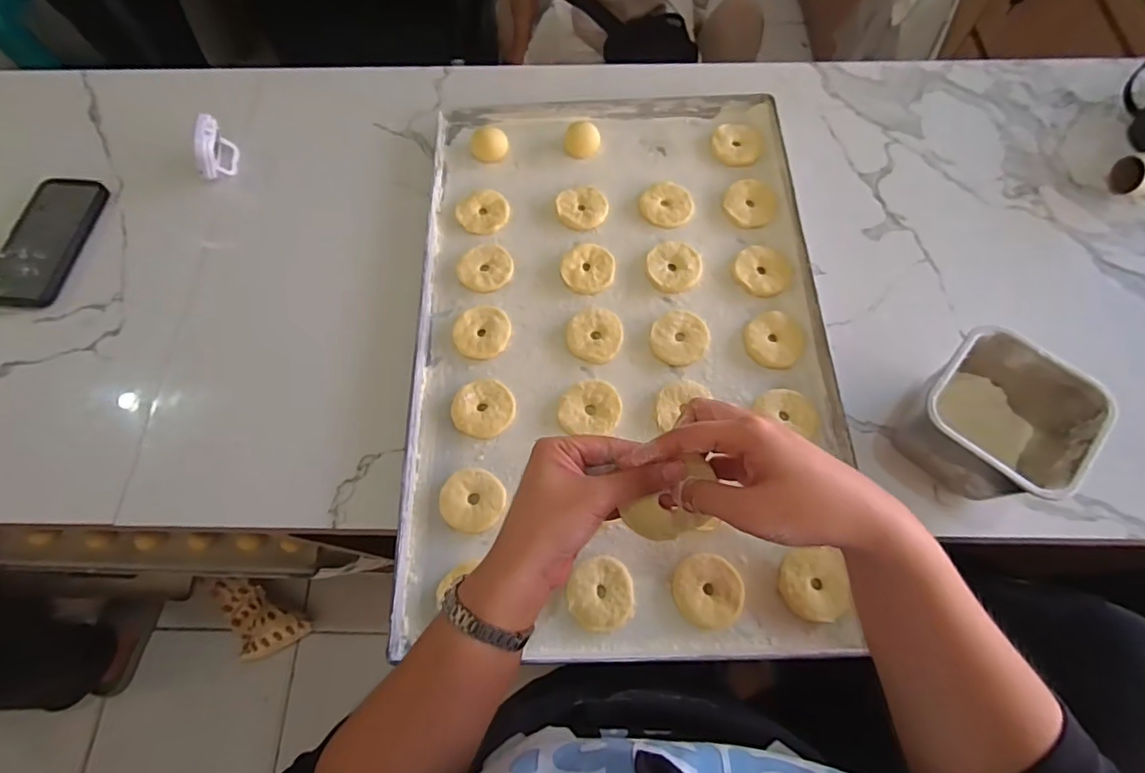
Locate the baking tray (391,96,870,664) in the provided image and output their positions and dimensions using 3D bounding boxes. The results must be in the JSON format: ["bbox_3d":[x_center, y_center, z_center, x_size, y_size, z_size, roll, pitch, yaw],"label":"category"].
[{"bbox_3d":[0.048,-0.062,0.553,0.408,0.019,0.609,-1,68,1],"label":"baking tray"}]

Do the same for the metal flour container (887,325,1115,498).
[{"bbox_3d":[0.362,0.034,0.471,0.118,0.092,0.118,38,74,15],"label":"metal flour container"}]

